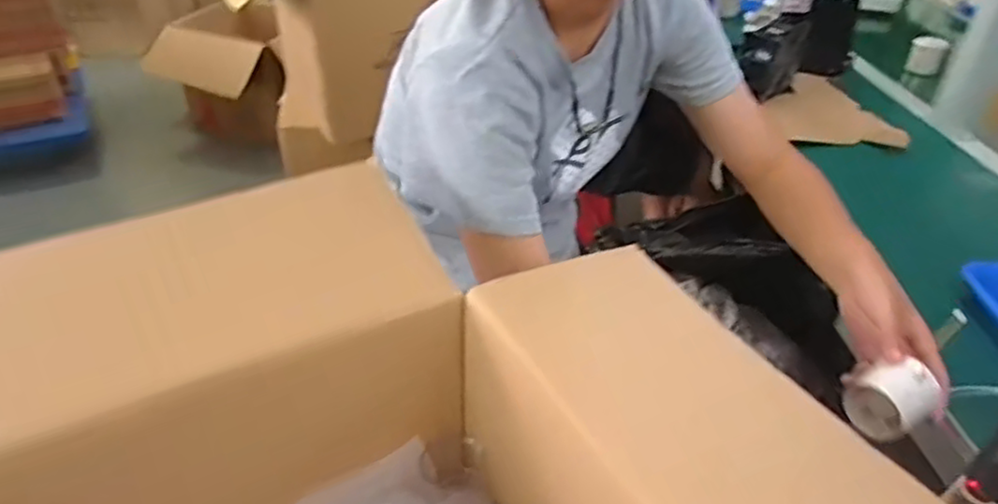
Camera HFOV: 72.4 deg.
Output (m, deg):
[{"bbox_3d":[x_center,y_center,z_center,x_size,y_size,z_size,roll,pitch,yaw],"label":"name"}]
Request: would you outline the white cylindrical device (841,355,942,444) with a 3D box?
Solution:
[{"bbox_3d":[0.333,0.127,0.586,0.049,0.052,0.062,-26,45,-31],"label":"white cylindrical device"}]

